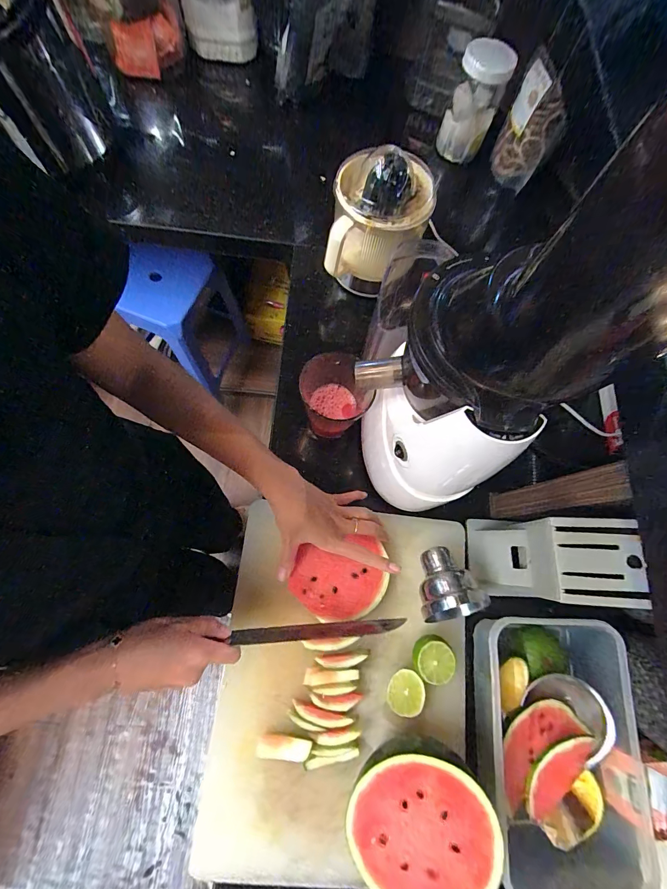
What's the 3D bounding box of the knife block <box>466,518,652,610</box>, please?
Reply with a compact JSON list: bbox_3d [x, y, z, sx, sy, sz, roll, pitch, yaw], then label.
[{"bbox_3d":[0.234,0.129,0.406,0.076,0.191,0.091,9,73,-3],"label":"knife block"}]

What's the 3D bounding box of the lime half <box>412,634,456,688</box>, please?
[{"bbox_3d":[0.119,0.257,0.425,0.046,0.025,0.048,2,73,-5],"label":"lime half"}]

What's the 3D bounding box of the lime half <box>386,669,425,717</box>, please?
[{"bbox_3d":[0.086,0.297,0.422,0.046,0.013,0.043,2,73,-5],"label":"lime half"}]

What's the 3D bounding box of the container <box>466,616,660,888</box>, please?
[{"bbox_3d":[0.253,0.342,0.421,0.197,0.078,0.259,9,73,-3],"label":"container"}]

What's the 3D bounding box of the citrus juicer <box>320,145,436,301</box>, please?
[{"bbox_3d":[0.066,-0.334,0.534,0.141,0.157,0.147,9,73,-3],"label":"citrus juicer"}]

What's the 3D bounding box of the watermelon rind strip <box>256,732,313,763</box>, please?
[{"bbox_3d":[-0.056,0.343,0.400,0.061,0.005,0.024,1,61,12],"label":"watermelon rind strip"}]

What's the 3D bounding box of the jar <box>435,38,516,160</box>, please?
[{"bbox_3d":[0.262,-0.640,0.669,0.091,0.162,0.077,19,73,0],"label":"jar"}]

